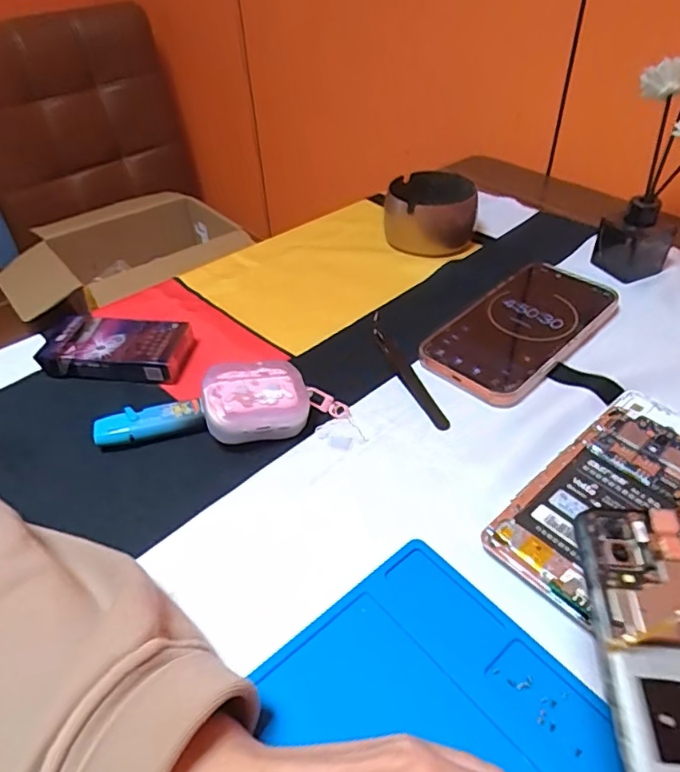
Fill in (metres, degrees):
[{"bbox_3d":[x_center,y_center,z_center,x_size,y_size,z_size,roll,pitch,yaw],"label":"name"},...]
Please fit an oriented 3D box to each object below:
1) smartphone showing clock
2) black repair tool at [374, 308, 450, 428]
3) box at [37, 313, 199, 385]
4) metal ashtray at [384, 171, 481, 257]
[{"bbox_3d":[0.138,-0.046,0.430,0.164,0.015,0.085,-35,51,-30],"label":"smartphone showing clock"},{"bbox_3d":[0.045,-0.014,0.409,0.014,0.009,0.129,-16,44,-14],"label":"black repair tool"},{"bbox_3d":[-0.168,-0.029,0.419,0.106,0.023,0.049,2,43,6],"label":"box"},{"bbox_3d":[0.085,-0.162,0.532,0.085,0.049,0.075,8,43,12],"label":"metal ashtray"}]

